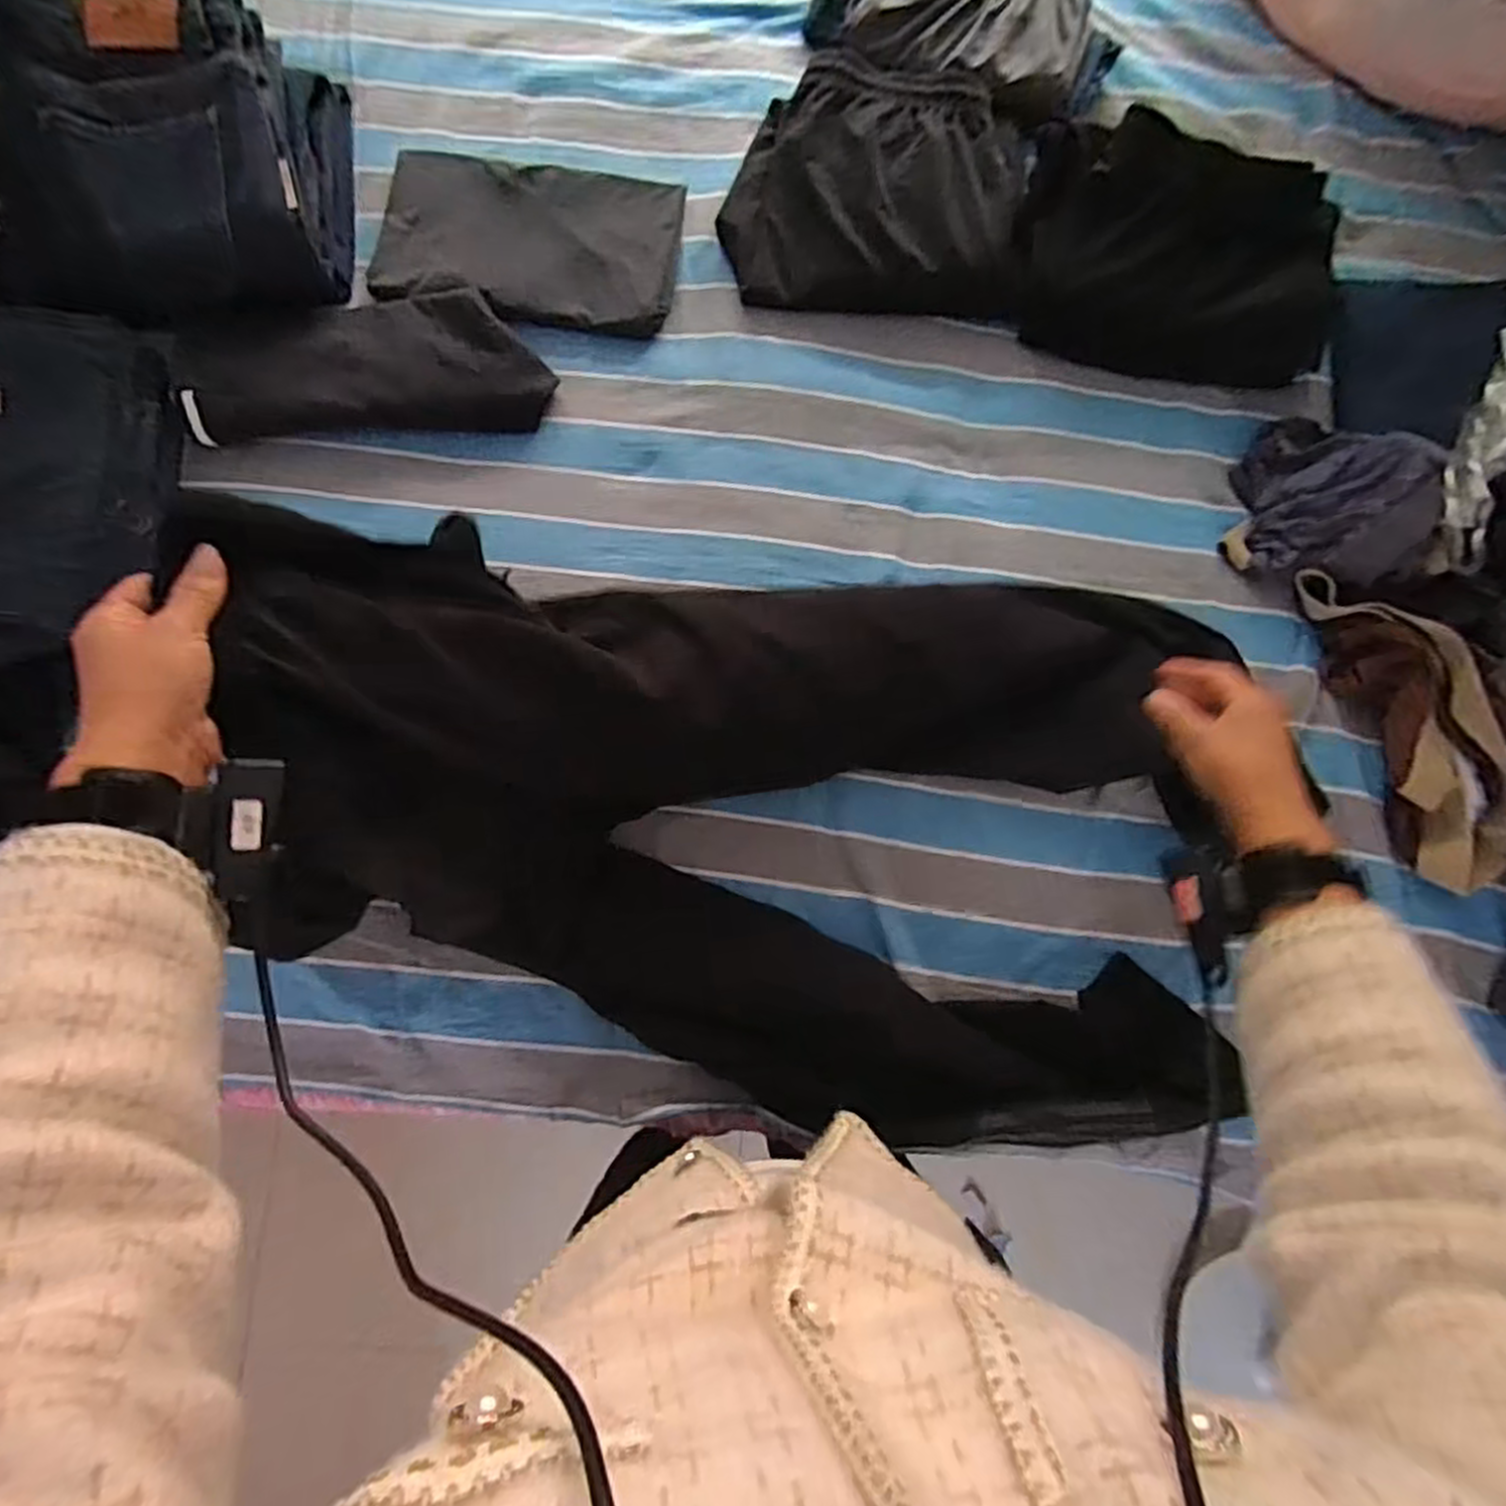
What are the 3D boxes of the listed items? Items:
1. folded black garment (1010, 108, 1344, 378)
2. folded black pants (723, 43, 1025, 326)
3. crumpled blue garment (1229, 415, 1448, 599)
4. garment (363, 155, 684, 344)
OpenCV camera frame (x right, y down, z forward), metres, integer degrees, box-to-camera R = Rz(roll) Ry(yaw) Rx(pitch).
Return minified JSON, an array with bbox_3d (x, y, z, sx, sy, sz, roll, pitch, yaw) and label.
[{"bbox_3d":[0.414,-0.480,0.748,0.321,0.113,0.173,17,80,3],"label":"folded black garment"},{"bbox_3d":[0.126,-0.572,0.773,0.300,0.057,0.256,7,80,1],"label":"folded black pants"},{"bbox_3d":[0.530,-0.232,0.696,0.154,0.076,0.177,-38,82,-7],"label":"crumpled blue garment"},{"bbox_3d":[-0.228,-0.519,0.779,0.300,0.028,0.176,3,80,0],"label":"garment"}]

